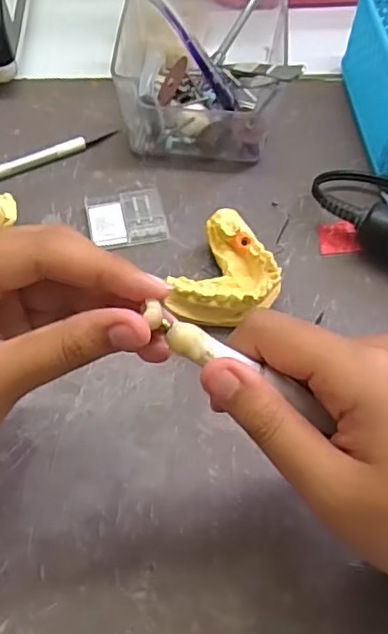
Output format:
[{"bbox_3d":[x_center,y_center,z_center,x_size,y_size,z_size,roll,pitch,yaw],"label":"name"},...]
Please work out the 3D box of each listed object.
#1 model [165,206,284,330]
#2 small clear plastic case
[{"bbox_3d":[0.020,-0.019,0.315,0.049,0.028,0.064,26,64,13],"label":"model"},{"bbox_3d":[-0.039,-0.058,0.348,0.043,0.008,0.038,-11,62,-7],"label":"small clear plastic case"}]

